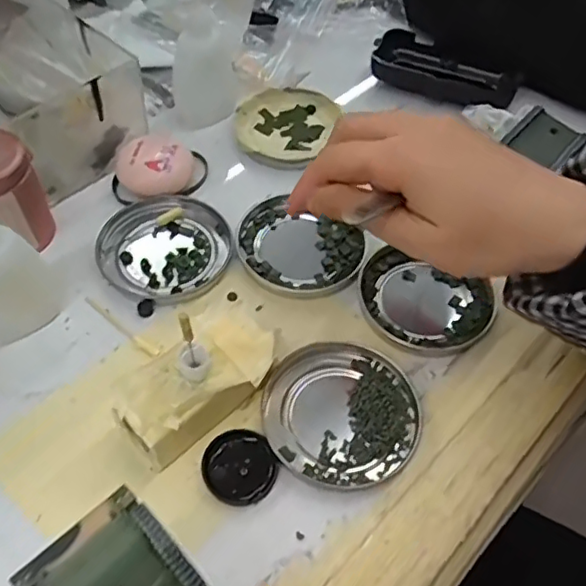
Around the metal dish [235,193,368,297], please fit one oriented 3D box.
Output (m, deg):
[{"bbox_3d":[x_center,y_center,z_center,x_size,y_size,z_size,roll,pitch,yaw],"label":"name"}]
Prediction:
[{"bbox_3d":[0.002,-0.027,0.376,0.078,0.010,0.069,27,58,15],"label":"metal dish"}]

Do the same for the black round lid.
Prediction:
[{"bbox_3d":[-0.026,0.084,0.295,0.034,0.007,0.035,2,55,-2],"label":"black round lid"}]

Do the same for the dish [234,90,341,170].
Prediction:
[{"bbox_3d":[-0.009,-0.123,0.443,0.066,0.014,0.078,24,57,13],"label":"dish"}]

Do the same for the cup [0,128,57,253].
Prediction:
[{"bbox_3d":[-0.165,-0.056,0.350,0.039,0.068,0.041,2,55,-2],"label":"cup"}]

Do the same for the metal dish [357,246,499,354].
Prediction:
[{"bbox_3d":[0.075,0.008,0.354,0.075,0.013,0.062,20,57,10],"label":"metal dish"}]

